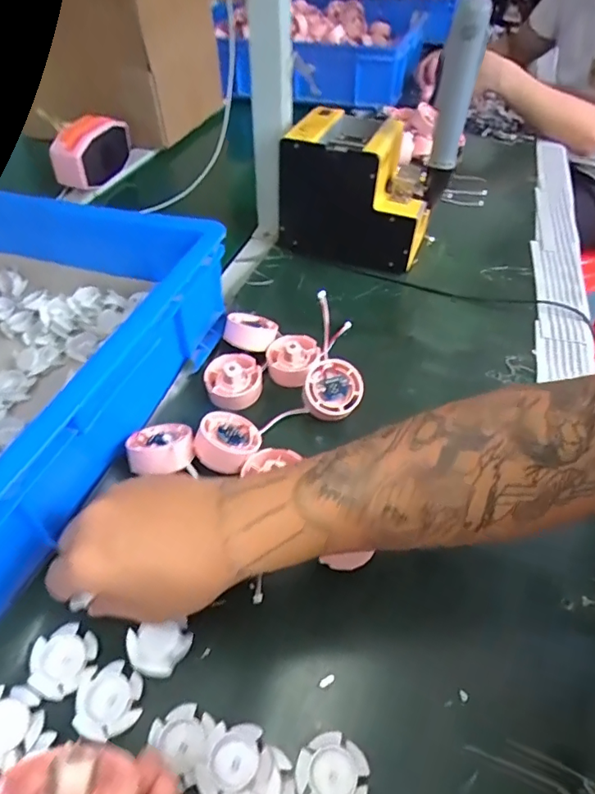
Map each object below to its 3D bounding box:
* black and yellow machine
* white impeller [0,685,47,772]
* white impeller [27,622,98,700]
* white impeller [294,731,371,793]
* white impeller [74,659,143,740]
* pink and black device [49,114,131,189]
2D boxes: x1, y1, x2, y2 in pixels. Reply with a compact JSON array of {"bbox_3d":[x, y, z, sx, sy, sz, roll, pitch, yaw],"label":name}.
[{"bbox_3d":[0.082,-0.272,0.663,0.177,0.153,0.163,16,47,14],"label":"black and yellow machine"},{"bbox_3d":[-0.177,0.195,0.298,0.039,0.008,0.041,28,51,24],"label":"white impeller"},{"bbox_3d":[-0.152,0.173,0.328,0.040,0.017,0.038,-18,48,-18],"label":"white impeller"},{"bbox_3d":[0.020,0.218,0.287,0.040,0.014,0.039,1,45,-1],"label":"white impeller"},{"bbox_3d":[-0.119,0.189,0.315,0.039,0.008,0.040,1,45,-1],"label":"white impeller"},{"bbox_3d":[-0.348,-0.422,0.850,0.068,0.072,0.147,9,46,7],"label":"pink and black device"}]

